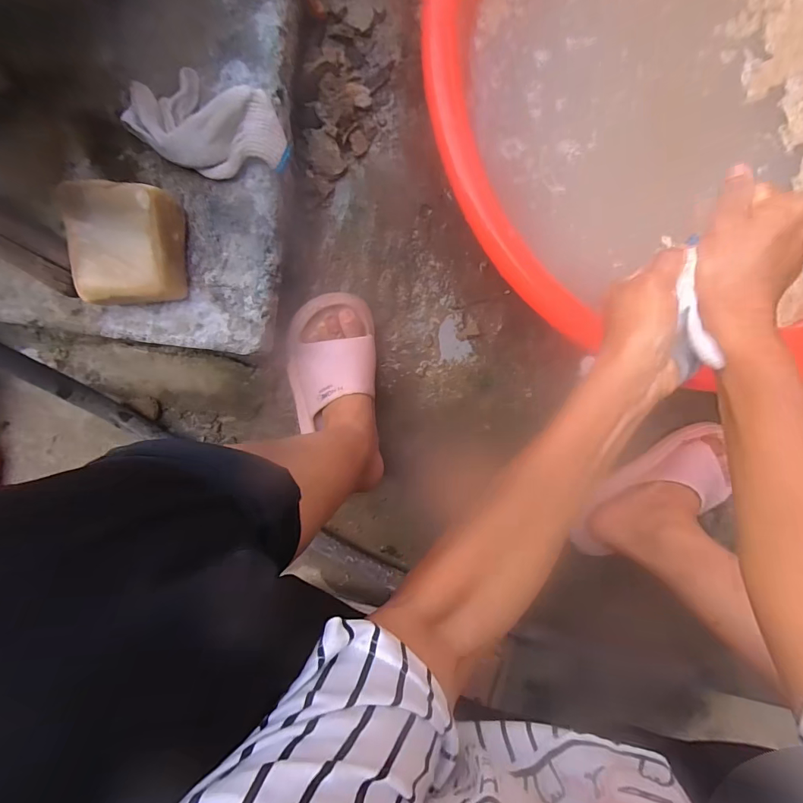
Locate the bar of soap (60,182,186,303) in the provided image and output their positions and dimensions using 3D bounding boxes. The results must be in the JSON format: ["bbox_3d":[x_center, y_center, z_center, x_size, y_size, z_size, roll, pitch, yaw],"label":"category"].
[{"bbox_3d":[-0.250,-0.140,0.394,0.075,0.068,0.098,2,97,0],"label":"bar of soap"}]

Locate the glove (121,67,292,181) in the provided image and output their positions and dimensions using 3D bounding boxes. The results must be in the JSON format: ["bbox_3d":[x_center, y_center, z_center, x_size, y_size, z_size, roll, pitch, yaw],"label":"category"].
[{"bbox_3d":[-0.176,-0.251,0.388,0.140,0.039,0.078,19,97,-2],"label":"glove"}]

